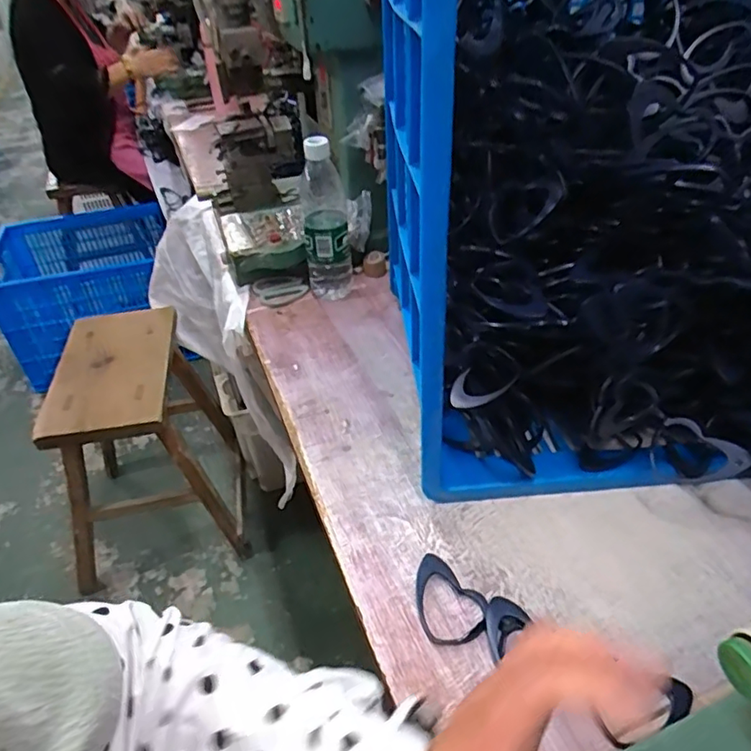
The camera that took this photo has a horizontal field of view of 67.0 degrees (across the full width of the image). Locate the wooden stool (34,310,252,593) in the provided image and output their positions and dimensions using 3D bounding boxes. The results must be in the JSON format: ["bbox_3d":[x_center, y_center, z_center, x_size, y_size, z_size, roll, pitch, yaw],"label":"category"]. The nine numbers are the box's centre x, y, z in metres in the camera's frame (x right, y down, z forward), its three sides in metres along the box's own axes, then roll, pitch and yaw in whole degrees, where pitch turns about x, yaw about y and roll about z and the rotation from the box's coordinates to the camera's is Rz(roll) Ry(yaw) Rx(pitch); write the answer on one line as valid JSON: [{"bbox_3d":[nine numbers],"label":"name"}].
[{"bbox_3d":[-0.497,0.147,1.252,0.315,0.450,0.367,-11,39,-9],"label":"wooden stool"}]

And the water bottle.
[{"bbox_3d":[-0.071,-0.213,0.798,0.064,0.224,0.057,-7,38,-4],"label":"water bottle"}]

